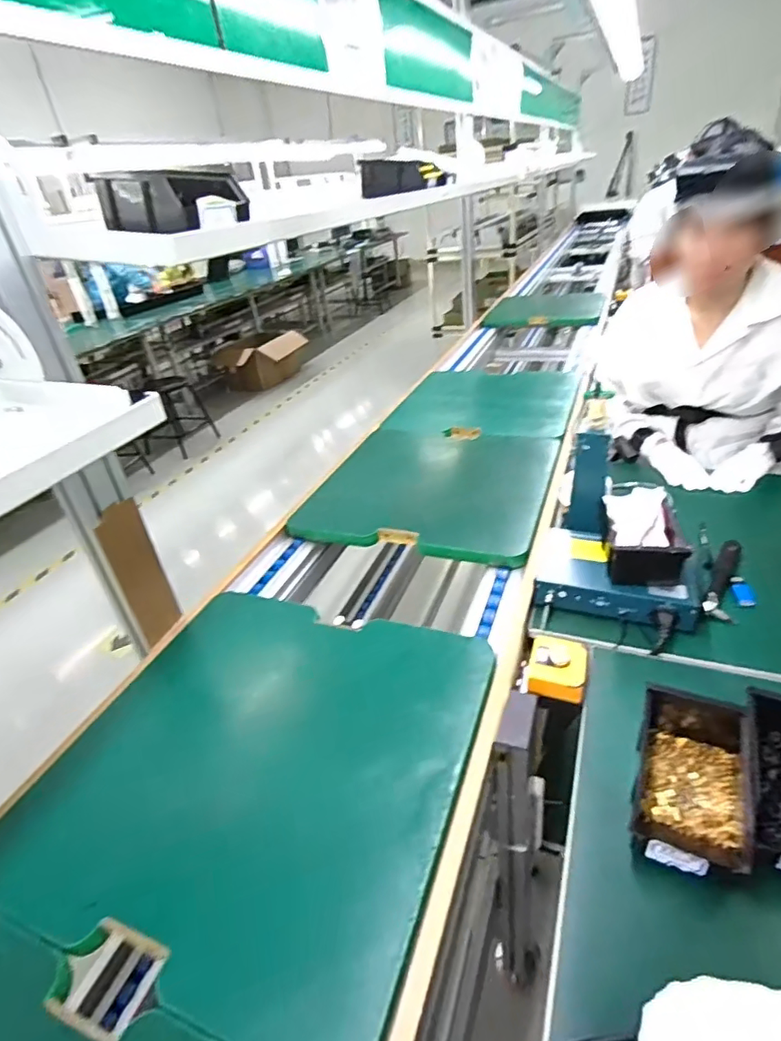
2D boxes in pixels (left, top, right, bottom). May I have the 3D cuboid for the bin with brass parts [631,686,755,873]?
[{"bbox_3d":[0.325,0.279,0.598,0.103,0.082,0.202,9,35,23],"label":"bin with brass parts"}]

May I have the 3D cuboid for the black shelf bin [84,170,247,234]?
[{"bbox_3d":[-0.264,-0.386,0.650,0.154,0.059,0.108,15,38,31],"label":"black shelf bin"}]

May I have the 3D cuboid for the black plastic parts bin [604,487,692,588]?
[{"bbox_3d":[0.391,0.021,0.856,0.107,0.078,0.157,0,33,11],"label":"black plastic parts bin"}]

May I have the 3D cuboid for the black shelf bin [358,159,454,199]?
[{"bbox_3d":[0.030,-0.795,1.250,0.184,0.066,0.126,3,33,15],"label":"black shelf bin"}]

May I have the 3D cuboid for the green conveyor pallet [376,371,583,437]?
[{"bbox_3d":[0.298,-0.374,1.649,0.497,0.039,0.539,7,35,21],"label":"green conveyor pallet"}]

